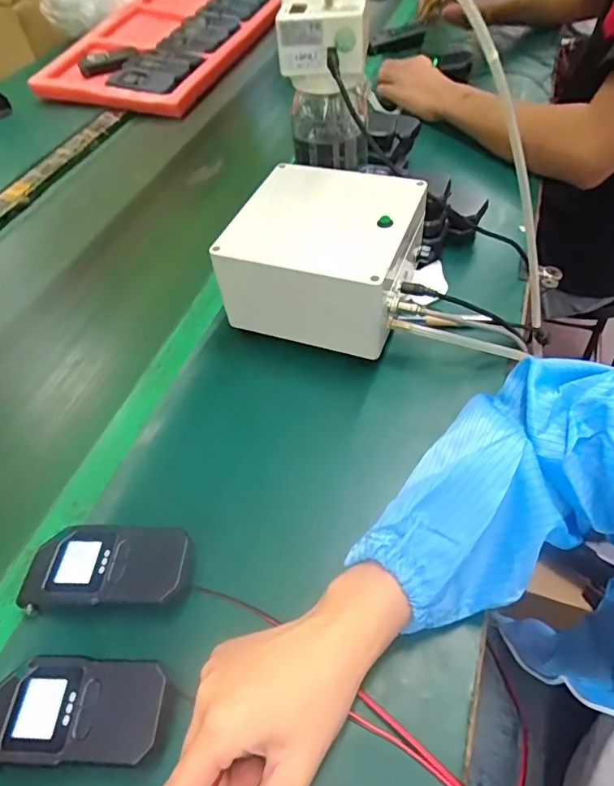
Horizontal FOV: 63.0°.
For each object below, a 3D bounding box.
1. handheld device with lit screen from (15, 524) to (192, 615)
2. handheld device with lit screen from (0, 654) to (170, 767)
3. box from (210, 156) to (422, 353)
[{"bbox_3d":[-0.144,0.129,0.370,0.116,0.030,0.057,-2,52,4],"label":"handheld device with lit screen"},{"bbox_3d":[-0.142,0.197,0.313,0.111,0.027,0.057,-4,52,2],"label":"handheld device with lit screen"},{"bbox_3d":[0.020,-0.128,0.499,0.160,0.112,0.154,16,55,17],"label":"box"}]

